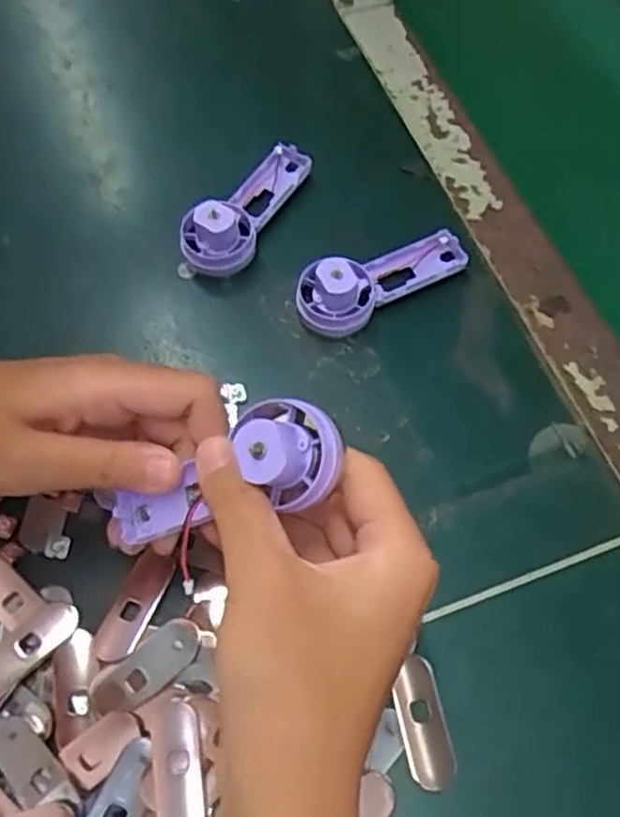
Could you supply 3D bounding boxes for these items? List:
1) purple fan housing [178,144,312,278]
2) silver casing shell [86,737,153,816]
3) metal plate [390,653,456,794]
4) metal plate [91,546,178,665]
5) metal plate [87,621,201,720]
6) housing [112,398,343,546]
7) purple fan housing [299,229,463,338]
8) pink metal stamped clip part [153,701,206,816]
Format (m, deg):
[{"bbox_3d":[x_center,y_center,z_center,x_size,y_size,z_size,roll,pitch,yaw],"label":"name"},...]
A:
[{"bbox_3d":[-0.035,-0.112,0.403,0.035,0.035,0.091,27,66,13],"label":"purple fan housing"},{"bbox_3d":[-0.075,0.151,0.280,0.015,0.004,0.049,21,70,15],"label":"silver casing shell"},{"bbox_3d":[0.046,0.128,0.299,0.021,0.004,0.048,-5,72,-24],"label":"metal plate"},{"bbox_3d":[-0.075,0.084,0.318,0.019,0.004,0.050,19,64,9],"label":"metal plate"},{"bbox_3d":[-0.067,0.108,0.301,0.051,0.010,0.020,-33,68,-16],"label":"metal plate"},{"bbox_3d":[-0.034,0.024,0.269,0.093,0.030,0.034,-24,55,32],"label":"housing"},{"bbox_3d":[0.038,-0.066,0.380,0.092,0.030,0.034,-20,65,-10],"label":"purple fan housing"},{"bbox_3d":[-0.050,0.140,0.284,0.018,0.004,0.048,-7,73,-6],"label":"pink metal stamped clip part"}]

